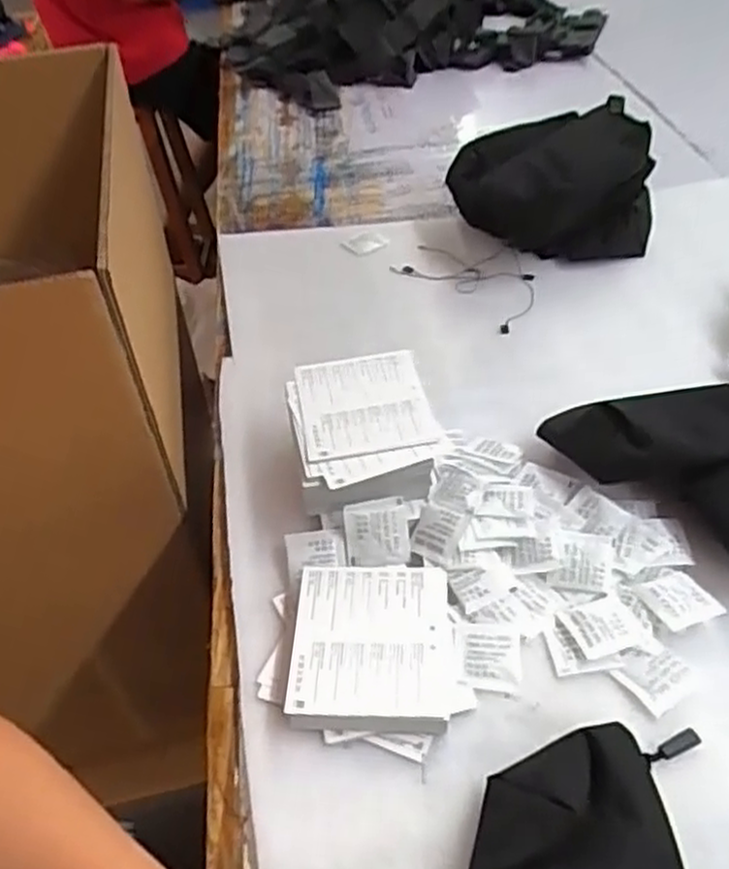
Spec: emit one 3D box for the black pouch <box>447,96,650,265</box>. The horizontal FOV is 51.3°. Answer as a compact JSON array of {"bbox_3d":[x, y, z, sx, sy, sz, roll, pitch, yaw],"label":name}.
[{"bbox_3d":[0.201,-0.280,0.830,0.210,0.101,0.162,2,44,8],"label":"black pouch"}]

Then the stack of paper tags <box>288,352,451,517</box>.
[{"bbox_3d":[0.000,0.006,0.561,0.098,0.062,0.124,-12,44,-6],"label":"stack of paper tags"}]

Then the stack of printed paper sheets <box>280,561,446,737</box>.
[{"bbox_3d":[0.004,0.127,0.460,0.093,0.019,0.103,-1,44,5],"label":"stack of printed paper sheets"}]

